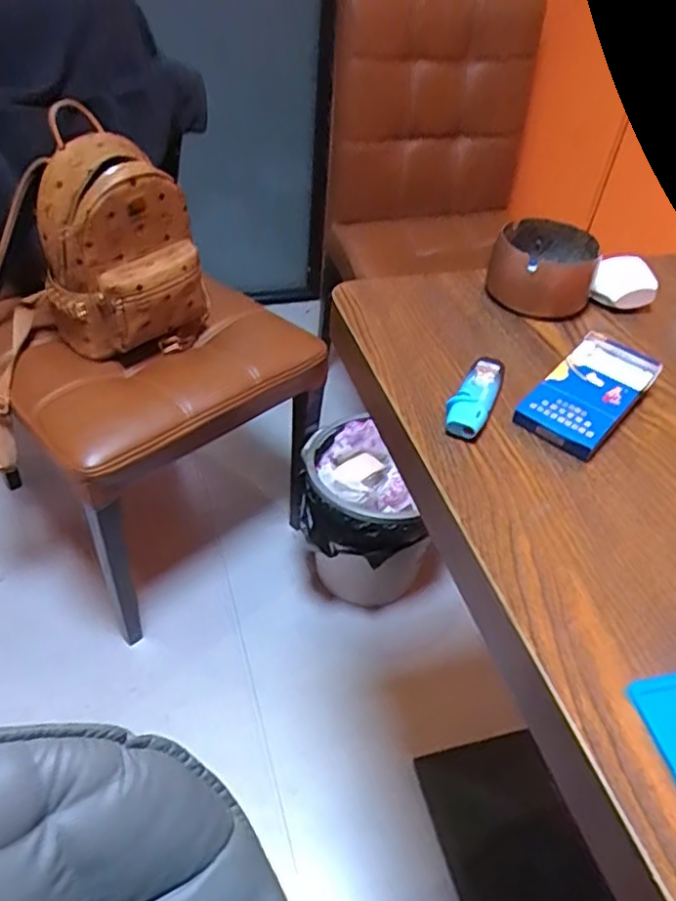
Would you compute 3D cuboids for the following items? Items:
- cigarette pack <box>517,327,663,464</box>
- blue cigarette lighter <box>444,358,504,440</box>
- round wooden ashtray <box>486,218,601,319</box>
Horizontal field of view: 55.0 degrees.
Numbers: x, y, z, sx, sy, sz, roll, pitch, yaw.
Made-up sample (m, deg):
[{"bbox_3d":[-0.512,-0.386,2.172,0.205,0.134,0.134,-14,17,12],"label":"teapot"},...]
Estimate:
[{"bbox_3d":[0.176,-0.040,0.452,0.055,0.025,0.113,33,49,26],"label":"cigarette pack"},{"bbox_3d":[0.094,-0.036,0.443,0.025,0.018,0.080,22,45,16],"label":"blue cigarette lighter"},{"bbox_3d":[0.174,-0.156,0.555,0.084,0.051,0.079,3,43,-3],"label":"round wooden ashtray"}]

